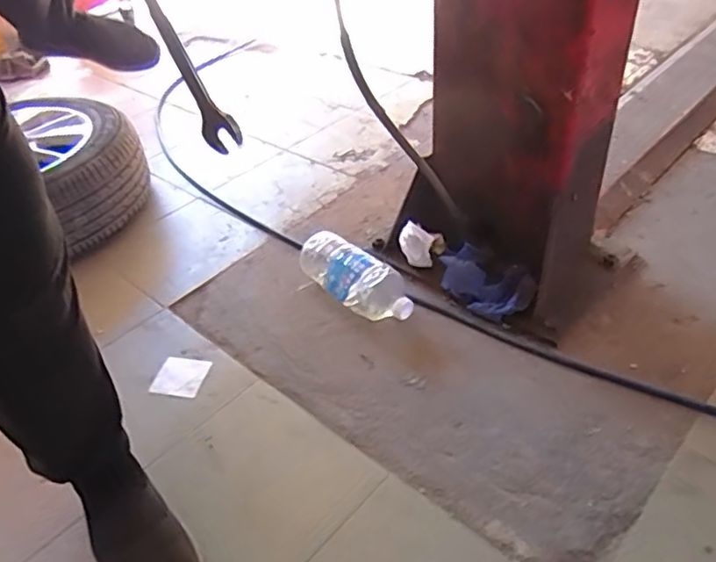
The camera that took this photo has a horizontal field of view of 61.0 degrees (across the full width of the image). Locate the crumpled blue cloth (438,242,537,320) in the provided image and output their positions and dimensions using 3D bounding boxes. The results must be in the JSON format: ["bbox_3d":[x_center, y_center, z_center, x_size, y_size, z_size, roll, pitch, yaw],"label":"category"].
[{"bbox_3d":[0.234,0.007,1.138,0.180,0.085,0.083,22,48,29],"label":"crumpled blue cloth"}]

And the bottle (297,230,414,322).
[{"bbox_3d":[-0.006,0.002,1.181,0.087,0.089,0.261,-34,48,-29],"label":"bottle"}]

